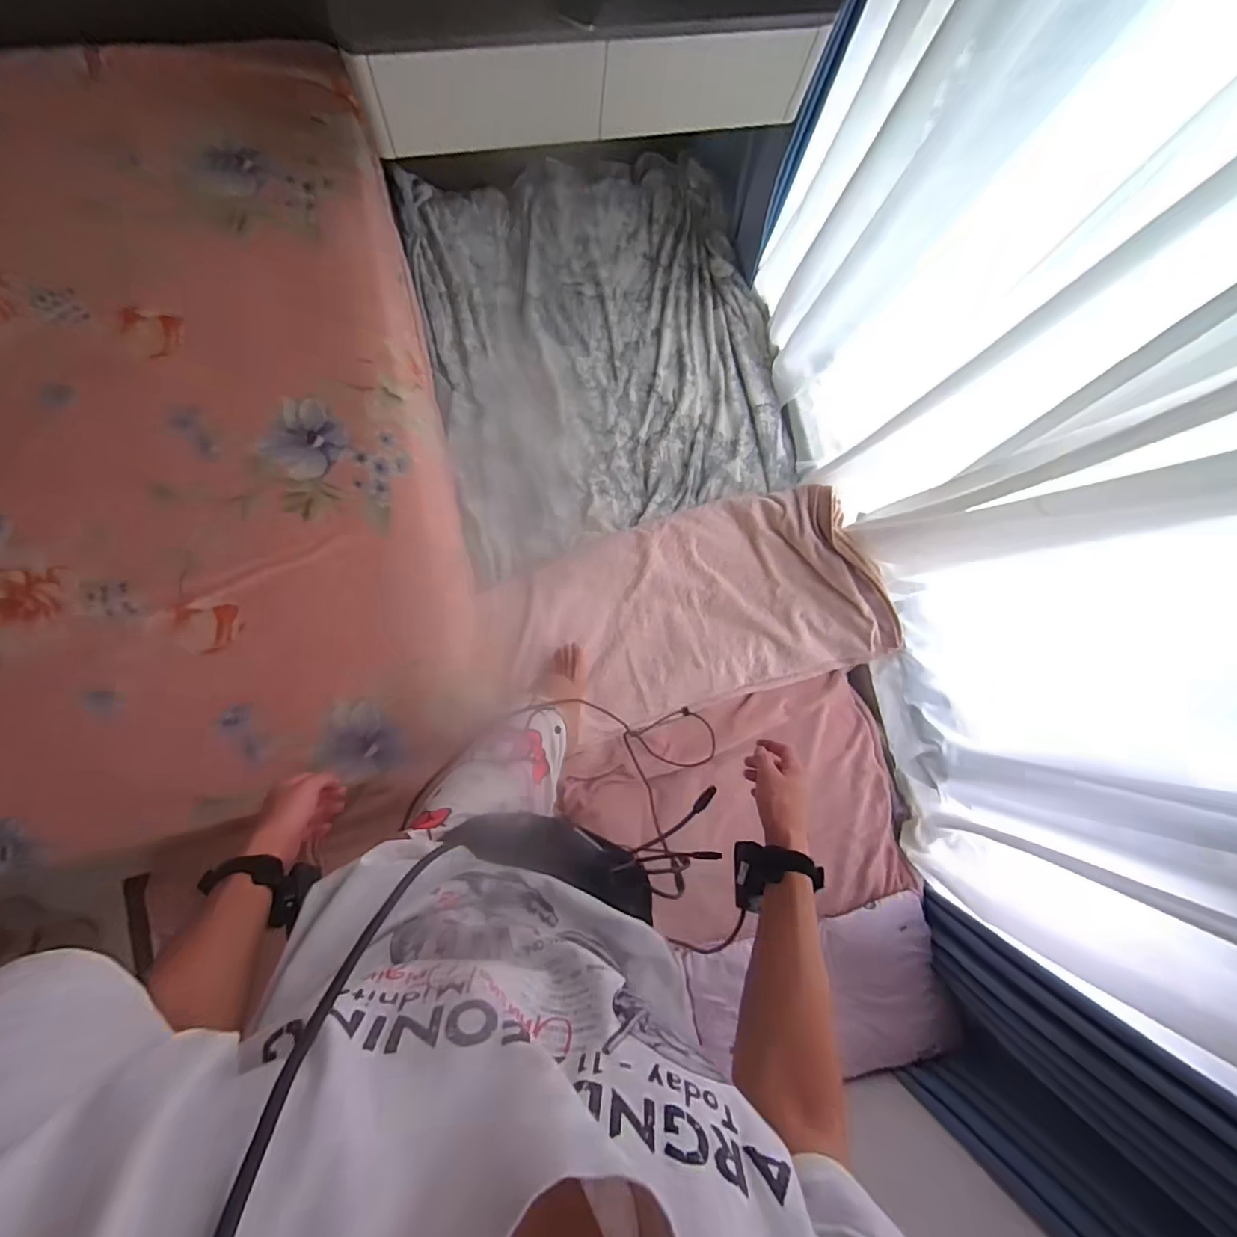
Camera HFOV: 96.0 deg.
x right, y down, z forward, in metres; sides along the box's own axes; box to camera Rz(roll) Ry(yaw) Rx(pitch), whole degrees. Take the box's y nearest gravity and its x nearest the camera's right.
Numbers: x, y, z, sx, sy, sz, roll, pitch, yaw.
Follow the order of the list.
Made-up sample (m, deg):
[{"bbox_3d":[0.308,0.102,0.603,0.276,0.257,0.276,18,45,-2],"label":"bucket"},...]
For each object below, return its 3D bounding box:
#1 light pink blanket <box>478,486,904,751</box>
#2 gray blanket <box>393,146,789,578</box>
[{"bbox_3d":[0.180,-0.018,1.418,0.991,0.138,0.501,-16,85,-8],"label":"light pink blanket"},{"bbox_3d":[-0.057,-0.750,1.549,0.963,0.142,1.057,-19,85,-9],"label":"gray blanket"}]

